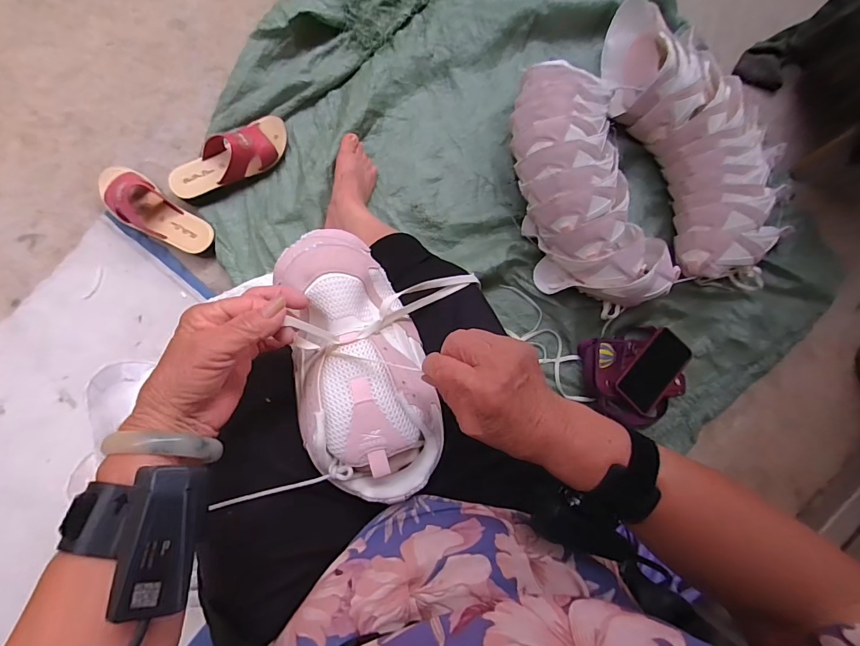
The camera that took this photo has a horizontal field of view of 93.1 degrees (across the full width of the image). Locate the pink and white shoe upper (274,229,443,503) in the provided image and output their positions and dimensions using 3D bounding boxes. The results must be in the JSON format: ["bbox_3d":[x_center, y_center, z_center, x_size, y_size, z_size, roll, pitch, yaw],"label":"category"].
[{"bbox_3d":[-0.064,0.036,0.374,0.112,0.059,0.243,-16,83,-7],"label":"pink and white shoe upper"}]

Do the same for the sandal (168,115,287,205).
[{"bbox_3d":[-0.366,-0.305,0.742,0.231,0.065,0.090,-34,91,-9],"label":"sandal"}]

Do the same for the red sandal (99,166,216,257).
[{"bbox_3d":[-0.492,-0.194,0.722,0.228,0.064,0.086,37,82,-3],"label":"red sandal"}]

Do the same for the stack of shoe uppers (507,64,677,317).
[{"bbox_3d":[0.273,-0.233,0.750,0.198,0.148,0.447,-20,88,-9],"label":"stack of shoe uppers"}]

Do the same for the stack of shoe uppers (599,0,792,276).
[{"bbox_3d":[0.516,-0.366,0.775,0.234,0.146,0.543,-19,88,-9],"label":"stack of shoe uppers"}]

